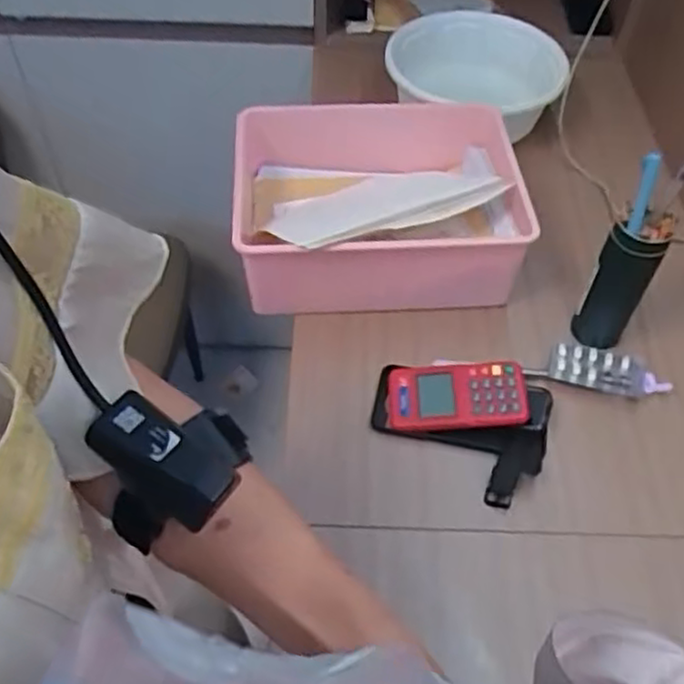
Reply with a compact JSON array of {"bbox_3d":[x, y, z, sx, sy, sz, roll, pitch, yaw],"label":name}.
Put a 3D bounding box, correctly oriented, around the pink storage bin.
[{"bbox_3d":[0.039,-0.155,0.788,0.308,0.101,0.230,1,52,-2],"label":"pink storage bin"}]

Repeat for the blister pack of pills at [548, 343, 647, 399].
[{"bbox_3d":[0.258,0.026,0.727,0.091,0.010,0.047,11,65,4],"label":"blister pack of pills"}]

